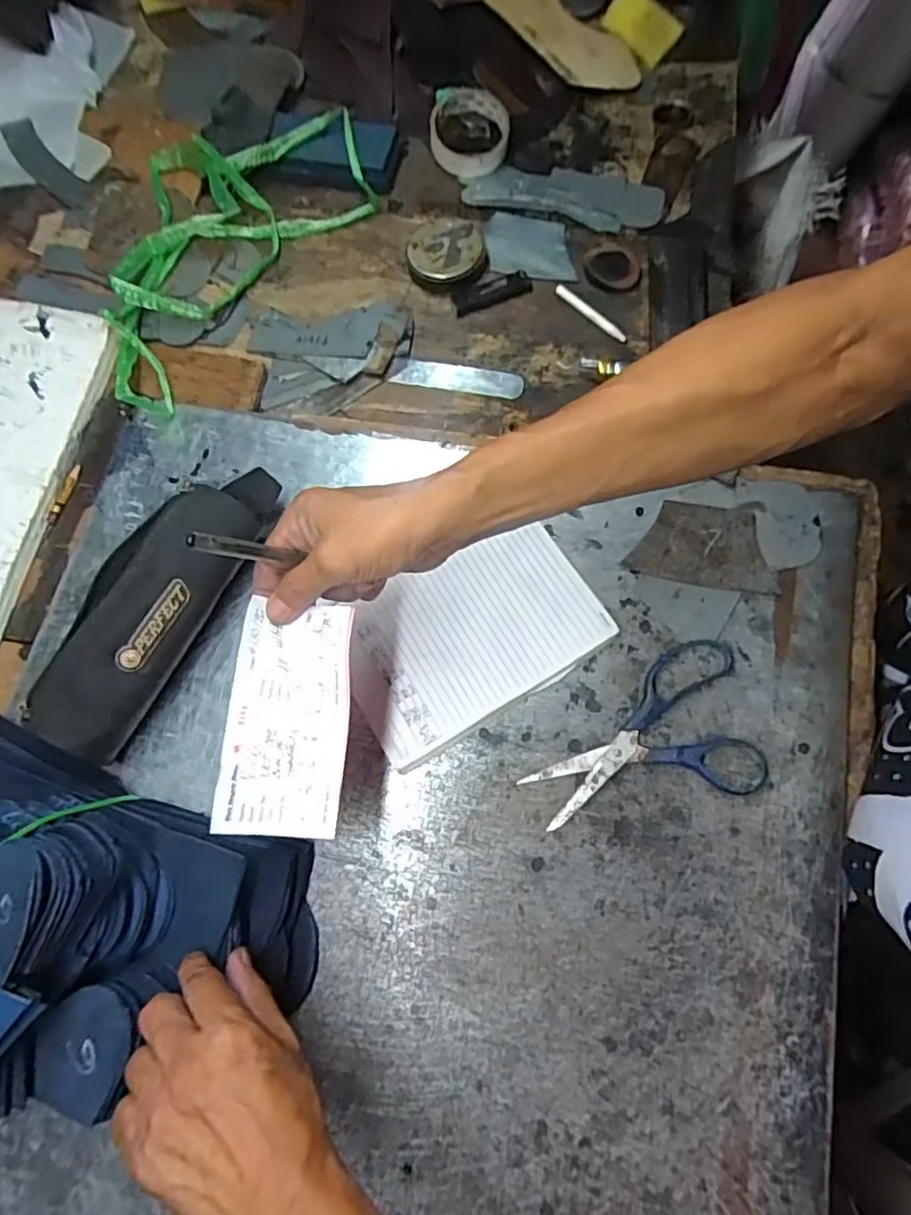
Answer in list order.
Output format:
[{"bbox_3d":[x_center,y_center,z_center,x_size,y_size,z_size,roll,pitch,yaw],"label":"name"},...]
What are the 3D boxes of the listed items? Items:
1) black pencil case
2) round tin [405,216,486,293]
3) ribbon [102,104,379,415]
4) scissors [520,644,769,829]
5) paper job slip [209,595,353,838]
[{"bbox_3d":[-0.221,-0.008,0.477,0.081,0.075,0.246,27,75,9],"label":"black pencil case"},{"bbox_3d":[-0.009,-0.349,0.620,0.077,0.024,0.075,-1,71,2],"label":"round tin"},{"bbox_3d":[-0.255,-0.381,0.628,0.229,0.037,0.394,33,76,12],"label":"ribbon"},{"bbox_3d":[0.131,0.090,0.456,0.163,0.014,0.109,-12,72,4],"label":"scissors"},{"bbox_3d":[-0.099,0.066,0.374,0.065,0.026,0.131,2,71,3],"label":"paper job slip"}]

